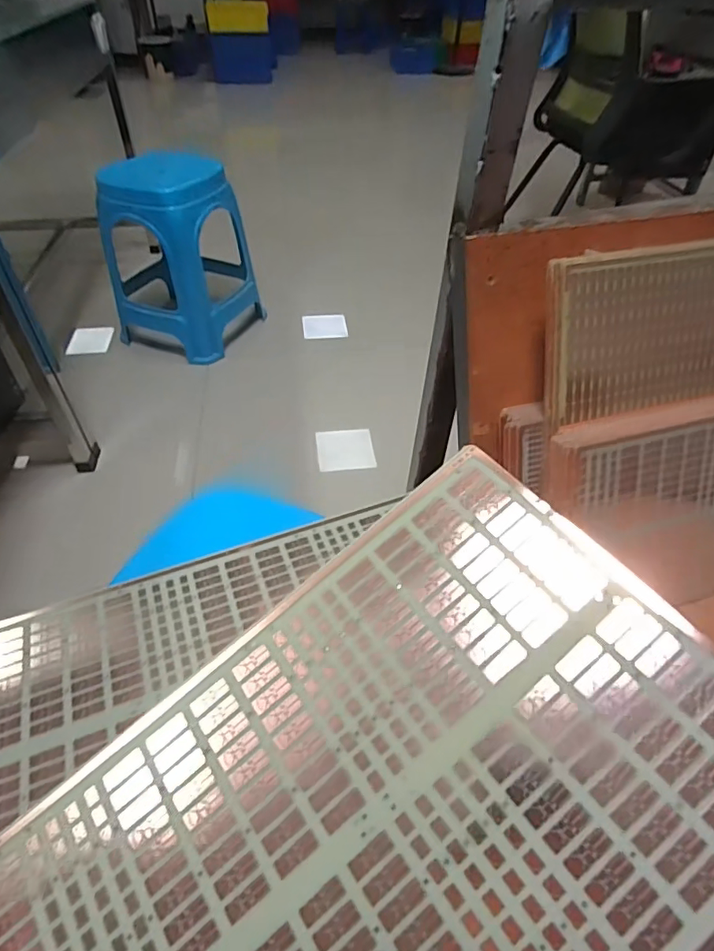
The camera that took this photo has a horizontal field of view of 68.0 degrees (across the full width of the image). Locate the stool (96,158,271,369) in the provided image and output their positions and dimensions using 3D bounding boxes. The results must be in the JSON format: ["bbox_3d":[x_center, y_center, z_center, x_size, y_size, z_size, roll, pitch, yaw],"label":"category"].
[{"bbox_3d":[-0.526,-0.653,1.560,0.396,0.459,0.345,23,52,20],"label":"stool"}]

